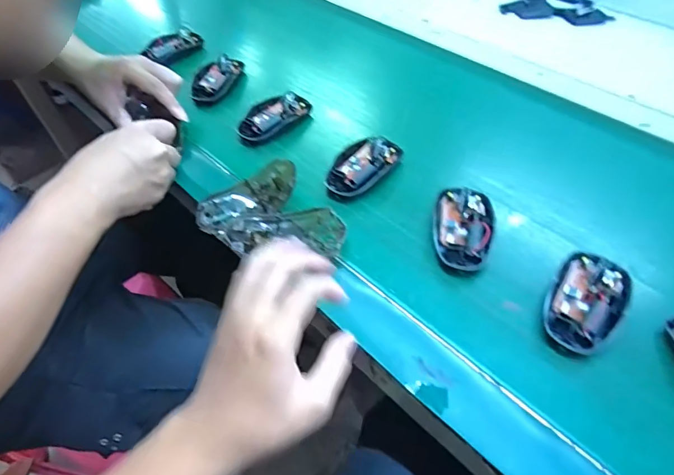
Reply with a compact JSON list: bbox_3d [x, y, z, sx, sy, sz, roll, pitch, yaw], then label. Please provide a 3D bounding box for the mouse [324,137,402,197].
[{"bbox_3d":[0.028,-0.085,0.489,0.059,0.020,0.098,30,59,24],"label":"mouse"}]

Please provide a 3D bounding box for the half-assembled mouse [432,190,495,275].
[{"bbox_3d":[0.125,-0.013,0.426,0.056,0.018,0.096,10,53,11],"label":"half-assembled mouse"}]

